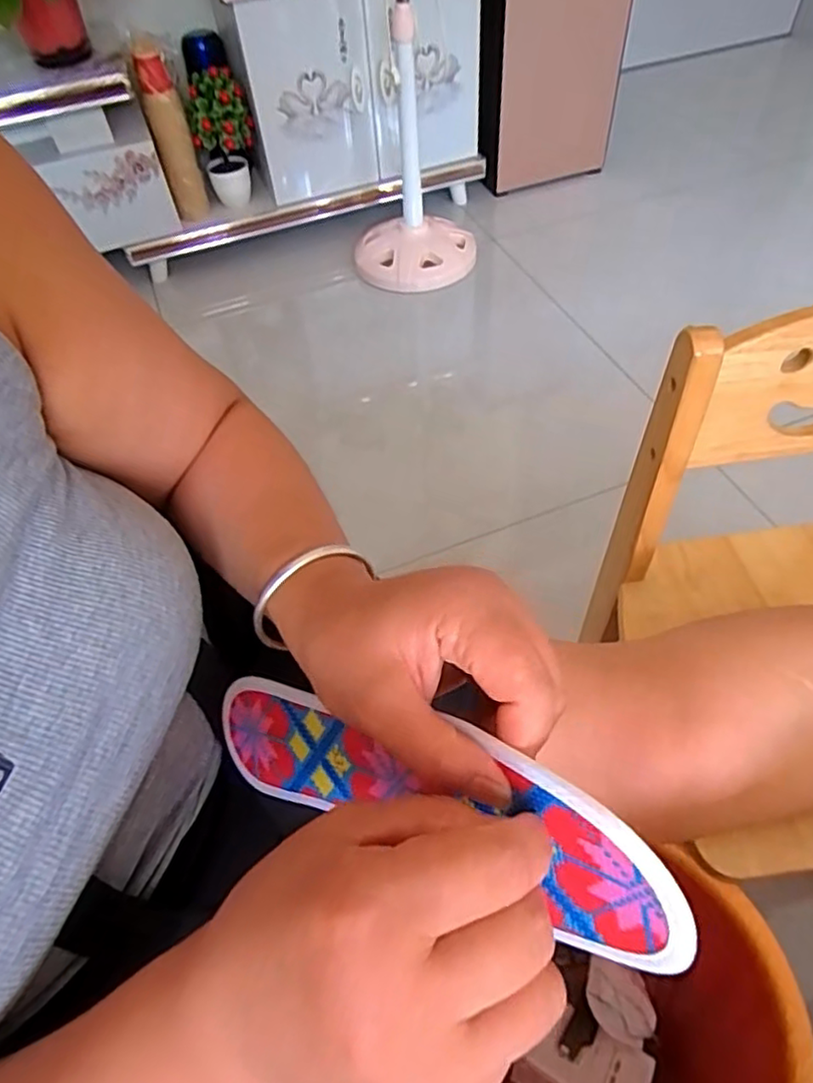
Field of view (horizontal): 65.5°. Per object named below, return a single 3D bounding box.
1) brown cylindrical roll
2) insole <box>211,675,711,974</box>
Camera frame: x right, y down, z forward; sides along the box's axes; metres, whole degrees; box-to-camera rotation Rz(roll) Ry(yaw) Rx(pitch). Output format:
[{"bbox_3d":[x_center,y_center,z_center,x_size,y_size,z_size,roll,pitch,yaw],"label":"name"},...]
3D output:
[{"bbox_3d":[-0.492,-0.842,1.332,0.074,0.310,0.059,-14,54,-5],"label":"brown cylindrical roll"},{"bbox_3d":[-0.007,0.103,0.273,0.248,0.078,0.012,4,20,43],"label":"insole"}]

